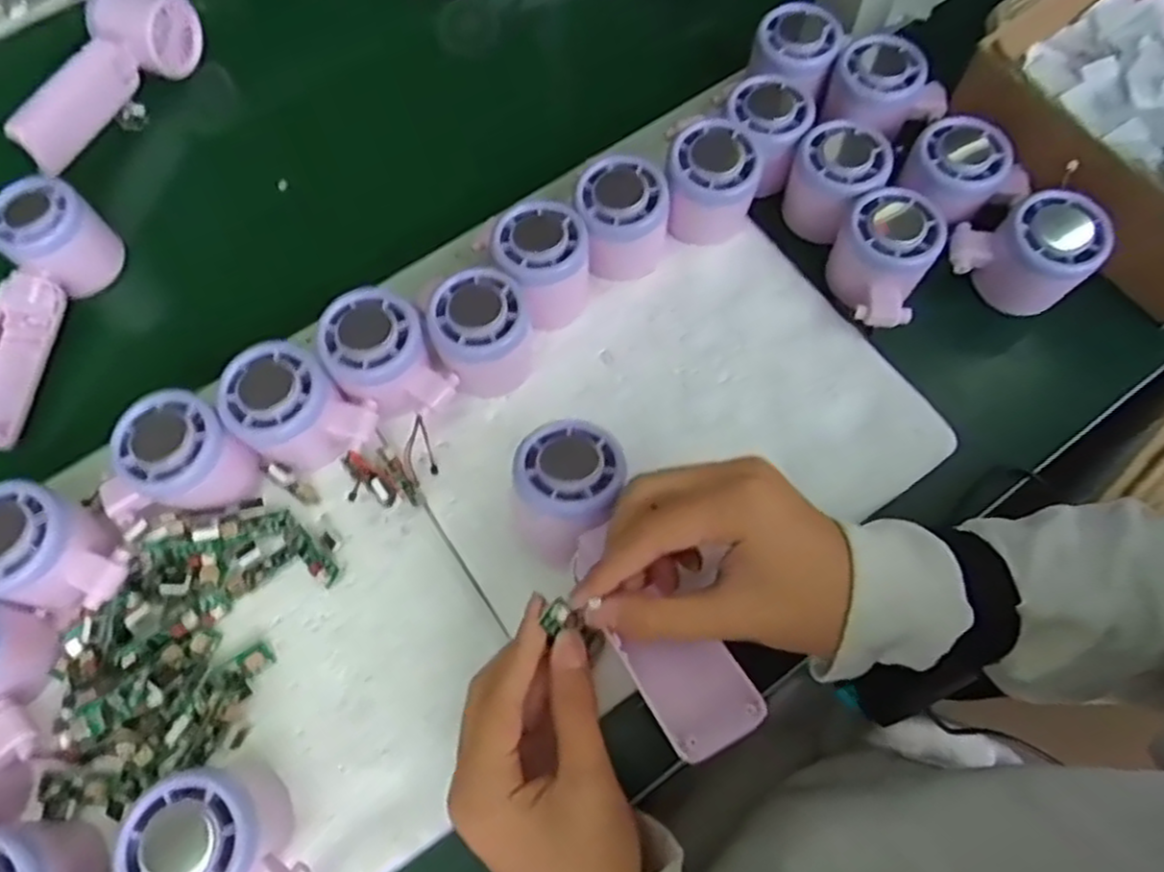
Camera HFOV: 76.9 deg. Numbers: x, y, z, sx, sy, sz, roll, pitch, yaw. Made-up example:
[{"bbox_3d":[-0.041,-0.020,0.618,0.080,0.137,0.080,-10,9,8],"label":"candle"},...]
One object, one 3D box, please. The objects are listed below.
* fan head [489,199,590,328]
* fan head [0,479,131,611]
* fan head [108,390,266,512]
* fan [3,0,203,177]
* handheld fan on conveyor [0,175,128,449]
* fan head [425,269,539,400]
[{"bbox_3d":[-0.025,-0.100,0.439,0.058,0.054,0.067,-17,68,-5],"label":"fan head"},{"bbox_3d":[-0.272,0.057,0.371,0.073,0.038,0.054,16,69,8],"label":"fan head"},{"bbox_3d":[-0.213,0.011,0.393,0.058,0.044,0.054,39,74,16],"label":"fan head"},{"bbox_3d":[-0.347,-0.261,0.529,0.045,0.050,0.166,24,70,11],"label":"fan"},{"bbox_3d":[-0.353,-0.076,0.471,0.054,0.059,0.168,15,84,8],"label":"handheld fan on conveyor"},{"bbox_3d":[-0.057,-0.058,0.425,0.058,0.058,0.054,-22,68,-7],"label":"fan head"}]

